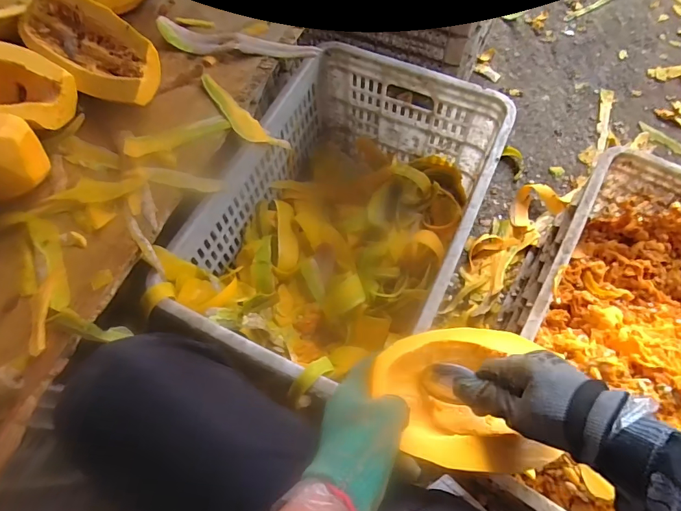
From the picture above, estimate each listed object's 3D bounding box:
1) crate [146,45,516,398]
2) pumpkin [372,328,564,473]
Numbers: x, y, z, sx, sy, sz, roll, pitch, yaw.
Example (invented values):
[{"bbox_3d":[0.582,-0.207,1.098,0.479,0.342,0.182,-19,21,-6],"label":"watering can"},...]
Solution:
[{"bbox_3d":[0.015,-0.055,0.713,0.354,0.249,0.536,23,68,12],"label":"crate"},{"bbox_3d":[0.122,0.138,0.410,0.173,0.106,0.132,-5,65,0],"label":"pumpkin"}]

